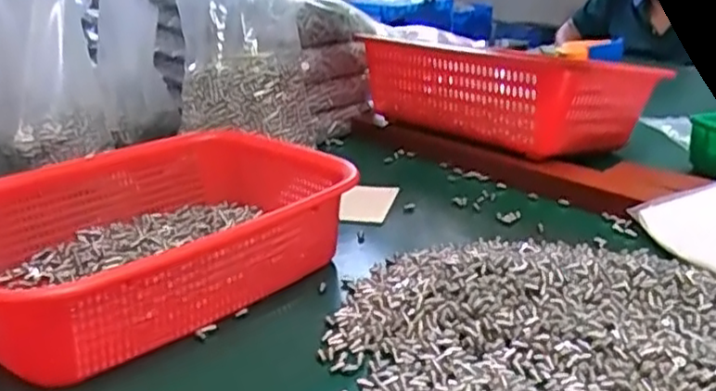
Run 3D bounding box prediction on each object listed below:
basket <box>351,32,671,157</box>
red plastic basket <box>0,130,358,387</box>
[{"bbox_3d":[0.160,-0.122,0.784,0.173,0.094,0.292,-17,26,-34],"label":"basket"},{"bbox_3d":[-0.154,0.032,0.511,0.214,0.081,0.281,17,28,39],"label":"red plastic basket"}]

